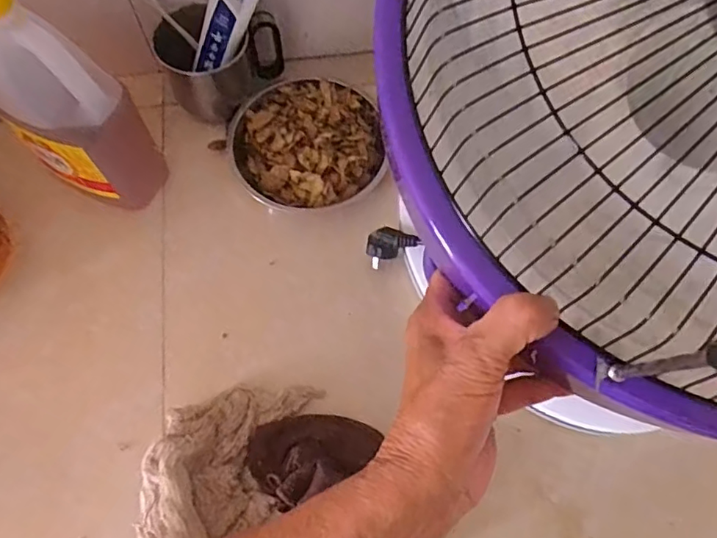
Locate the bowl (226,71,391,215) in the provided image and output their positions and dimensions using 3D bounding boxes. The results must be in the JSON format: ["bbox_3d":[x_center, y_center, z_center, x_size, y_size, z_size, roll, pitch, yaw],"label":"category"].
[{"bbox_3d":[-0.059,-0.144,0.653,0.185,0.047,0.158,32,72,13],"label":"bowl"}]

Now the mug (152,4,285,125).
[{"bbox_3d":[-0.160,-0.235,0.655,0.141,0.086,0.096,-7,68,-2],"label":"mug"}]

